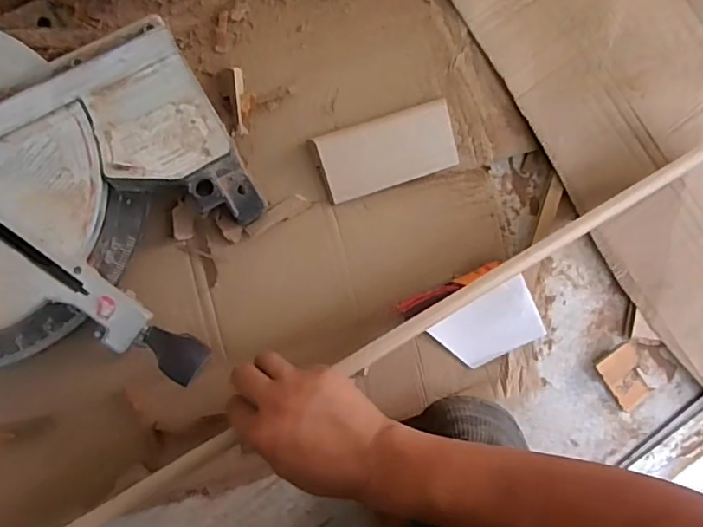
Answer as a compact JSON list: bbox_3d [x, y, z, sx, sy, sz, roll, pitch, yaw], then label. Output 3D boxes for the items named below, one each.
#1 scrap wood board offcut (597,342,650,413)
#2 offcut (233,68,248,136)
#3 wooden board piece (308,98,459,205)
[{"bbox_3d":[0.303,0.125,0.592,0.048,0.010,0.063,-37,95,-6],"label":"scrap wood board offcut"},{"bbox_3d":[-0.109,-0.158,0.525,0.010,0.011,0.064,-5,91,-8],"label":"offcut"},{"bbox_3d":[0.038,-0.114,0.542,0.140,0.022,0.068,-19,92,-8],"label":"wooden board piece"}]

